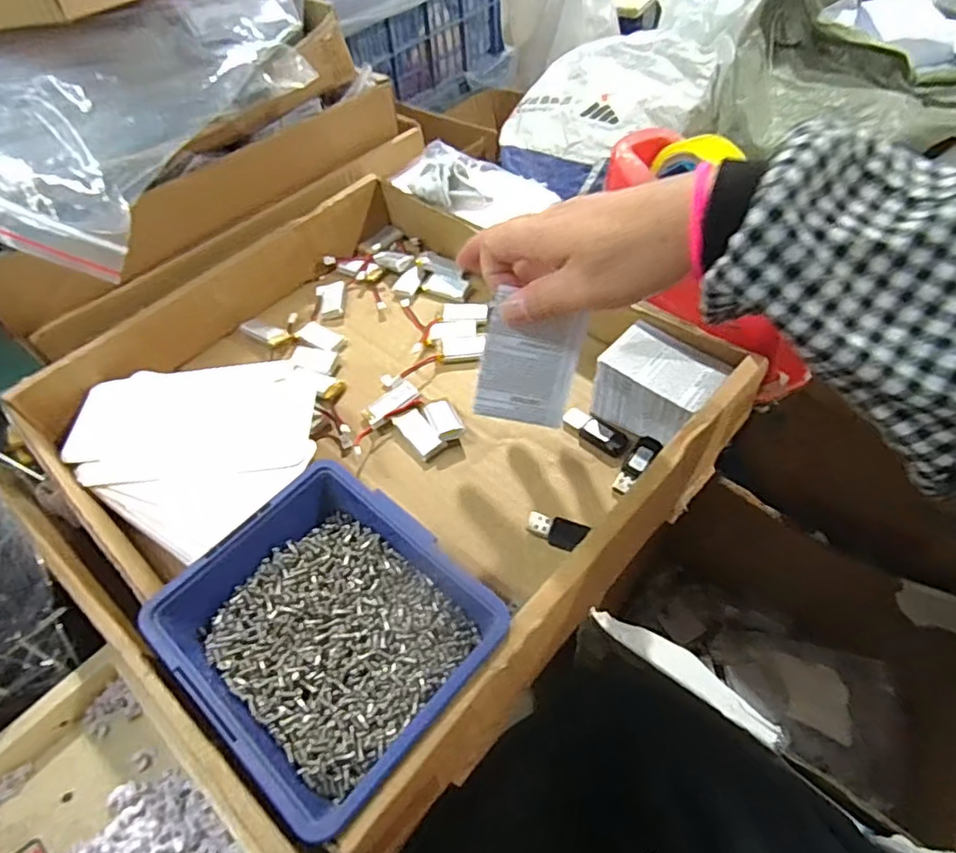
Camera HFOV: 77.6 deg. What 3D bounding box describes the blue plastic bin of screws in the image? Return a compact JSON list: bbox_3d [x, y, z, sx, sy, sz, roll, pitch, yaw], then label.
[{"bbox_3d":[-0.071,0.102,0.299,0.138,0.052,0.123,34,62,27],"label":"blue plastic bin of screws"}]

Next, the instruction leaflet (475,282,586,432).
[{"bbox_3d":[0.029,-0.034,0.329,0.052,0.066,0.004,9,16,-8],"label":"instruction leaflet"}]

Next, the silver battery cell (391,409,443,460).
[{"bbox_3d":[-0.041,0.004,0.410,0.018,0.011,0.039,-29,56,-16],"label":"silver battery cell"}]

